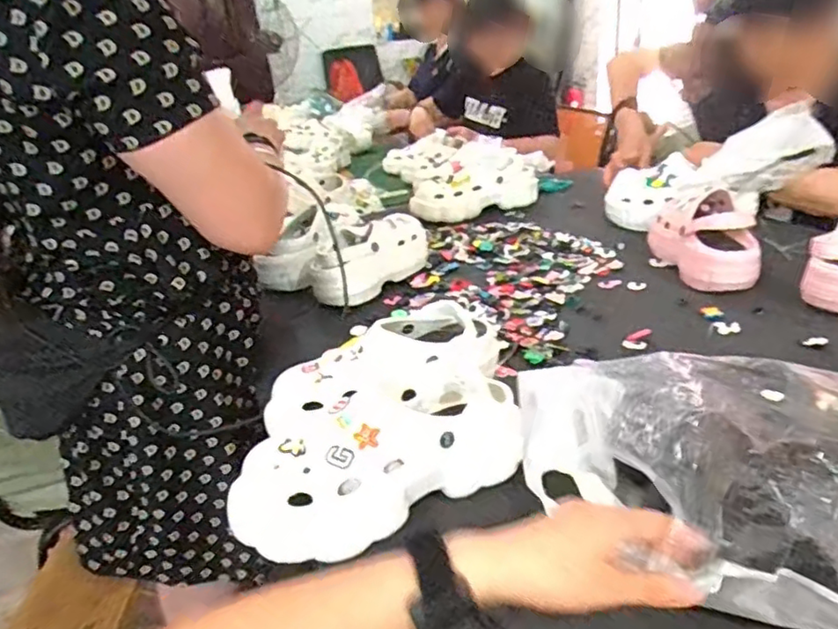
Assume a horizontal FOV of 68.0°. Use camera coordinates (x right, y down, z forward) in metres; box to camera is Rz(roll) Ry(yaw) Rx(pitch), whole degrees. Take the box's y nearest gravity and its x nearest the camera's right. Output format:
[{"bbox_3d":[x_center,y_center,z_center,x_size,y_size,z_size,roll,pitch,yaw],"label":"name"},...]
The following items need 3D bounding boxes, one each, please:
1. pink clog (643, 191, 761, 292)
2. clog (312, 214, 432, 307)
[{"bbox_3d":[0.436,-0.118,0.952,0.099,0.107,0.195,-7,26,-2],"label":"pink clog"},{"bbox_3d":[-0.079,-0.096,1.020,0.114,0.097,0.227,14,32,35],"label":"clog"}]

